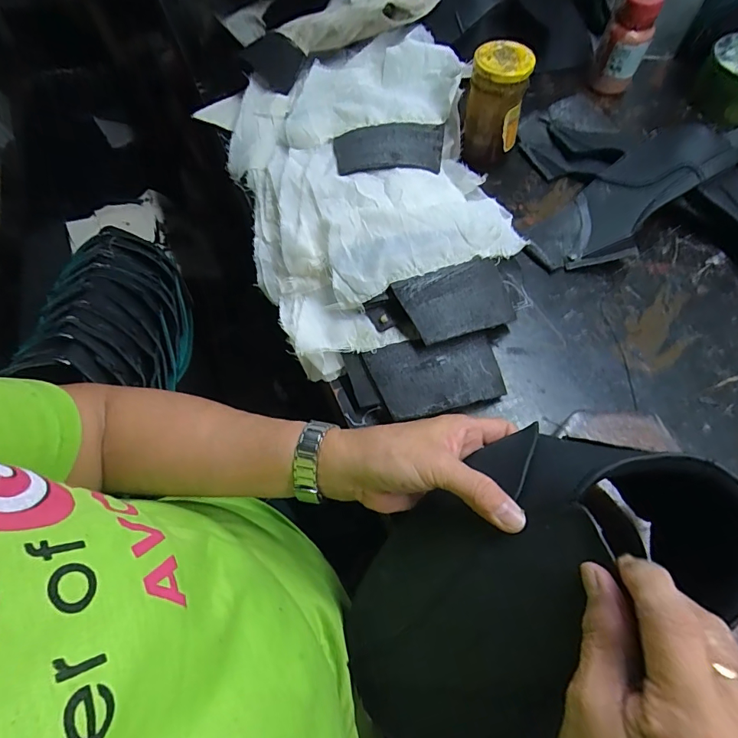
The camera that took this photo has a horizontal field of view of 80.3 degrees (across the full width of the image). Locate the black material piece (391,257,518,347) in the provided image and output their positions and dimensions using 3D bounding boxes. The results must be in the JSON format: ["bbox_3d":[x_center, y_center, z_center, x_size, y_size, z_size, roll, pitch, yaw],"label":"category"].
[{"bbox_3d":[0.079,-0.059,0.375,0.103,0.010,0.062,-19,80,-20],"label":"black material piece"}]

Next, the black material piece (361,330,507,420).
[{"bbox_3d":[0.057,0.004,0.366,0.107,0.016,0.061,-12,63,-4],"label":"black material piece"}]

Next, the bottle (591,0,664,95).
[{"bbox_3d":[0.298,-0.375,0.509,0.049,0.100,0.035,23,66,13],"label":"bottle"}]

